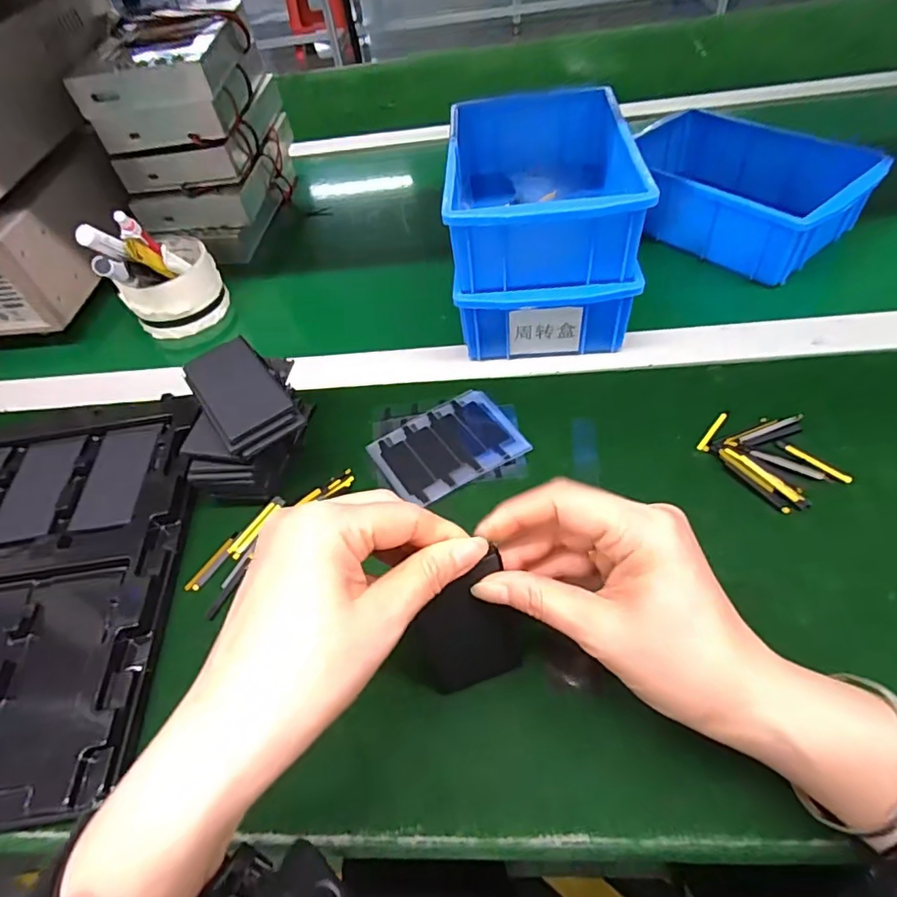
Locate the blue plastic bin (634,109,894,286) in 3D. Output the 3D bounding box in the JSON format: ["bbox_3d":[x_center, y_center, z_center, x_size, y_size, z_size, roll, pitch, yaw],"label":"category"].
[{"bbox_3d":[0.257,-0.236,0.499,0.143,0.065,0.199,-34,56,-19],"label":"blue plastic bin"}]

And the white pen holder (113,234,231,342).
[{"bbox_3d":[-0.259,-0.156,0.506,0.085,0.062,0.097,-27,54,-15],"label":"white pen holder"}]

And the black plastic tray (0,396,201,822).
[{"bbox_3d":[-0.275,0.081,0.342,0.211,0.022,0.264,-7,52,1],"label":"black plastic tray"}]

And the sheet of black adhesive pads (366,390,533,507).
[{"bbox_3d":[0.000,-0.003,0.386,0.095,0.007,0.071,-28,55,-15],"label":"sheet of black adhesive pads"}]

